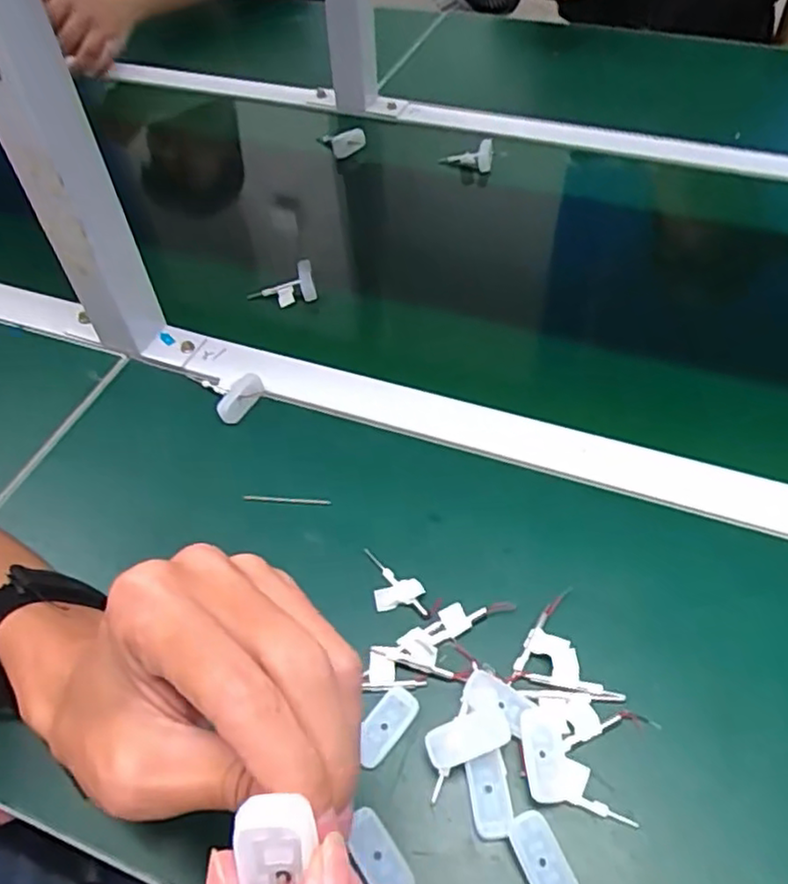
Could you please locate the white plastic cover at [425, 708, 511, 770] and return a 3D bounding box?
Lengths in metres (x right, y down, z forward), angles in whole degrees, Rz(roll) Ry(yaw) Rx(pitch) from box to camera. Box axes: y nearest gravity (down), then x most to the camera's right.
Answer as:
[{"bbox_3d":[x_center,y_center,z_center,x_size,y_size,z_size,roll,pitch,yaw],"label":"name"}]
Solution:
[{"bbox_3d":[0.039,0.155,0.351,0.043,0.005,0.020,-18,66,-8],"label":"white plastic cover"}]

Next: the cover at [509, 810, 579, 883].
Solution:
[{"bbox_3d":[0.072,0.202,0.321,0.021,0.004,0.044,-27,66,-3],"label":"cover"}]

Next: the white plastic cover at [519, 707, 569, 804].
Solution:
[{"bbox_3d":[0.078,0.163,0.351,0.022,0.008,0.046,-1,51,2],"label":"white plastic cover"}]

